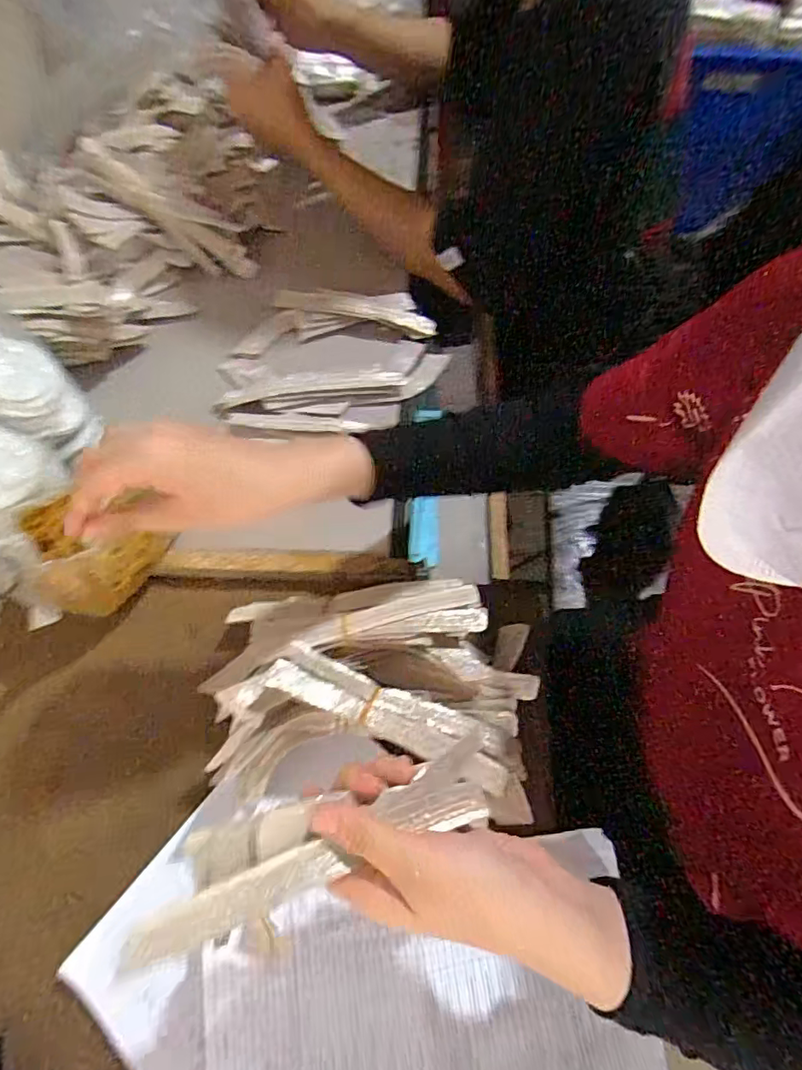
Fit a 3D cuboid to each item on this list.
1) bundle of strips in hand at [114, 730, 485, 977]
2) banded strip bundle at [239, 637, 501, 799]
[{"bbox_3d":[-0.037,0.151,0.273,0.185,0.017,0.041,-12,64,-22],"label":"bundle of strips in hand"},{"bbox_3d":[-0.014,0.131,0.391,0.197,0.025,0.051,23,66,-4],"label":"banded strip bundle"}]

